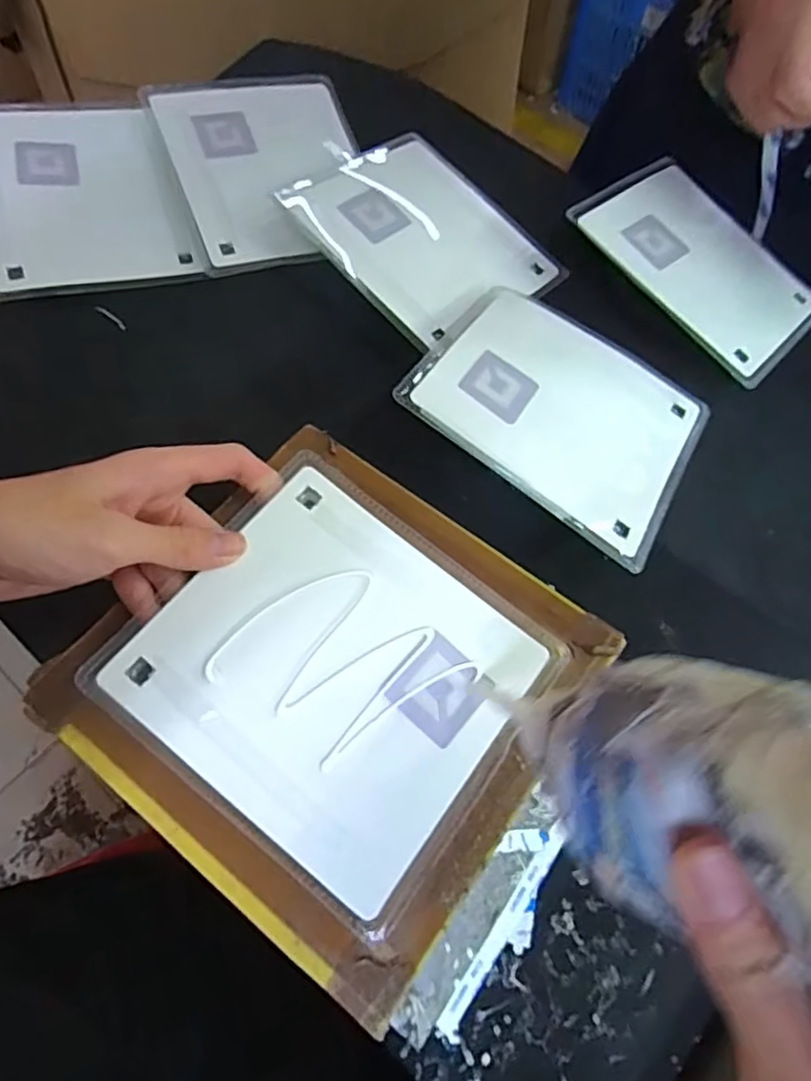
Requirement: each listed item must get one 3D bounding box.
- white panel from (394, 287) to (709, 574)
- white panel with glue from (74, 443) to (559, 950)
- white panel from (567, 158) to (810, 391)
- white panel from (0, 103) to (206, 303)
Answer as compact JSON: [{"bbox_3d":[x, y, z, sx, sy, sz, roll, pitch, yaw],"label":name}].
[{"bbox_3d":[0.101,-0.083,0.397,0.173,0.009,0.150,36,61,0],"label":"white panel"},{"bbox_3d":[-0.031,0.060,0.294,0.168,0.014,0.156,35,69,13],"label":"white panel with glue"},{"bbox_3d":[0.217,-0.202,0.458,0.148,0.008,0.172,-38,81,-28],"label":"white panel"},{"bbox_3d":[-0.246,-0.261,0.472,0.144,0.010,0.170,-15,81,-17],"label":"white panel"}]

